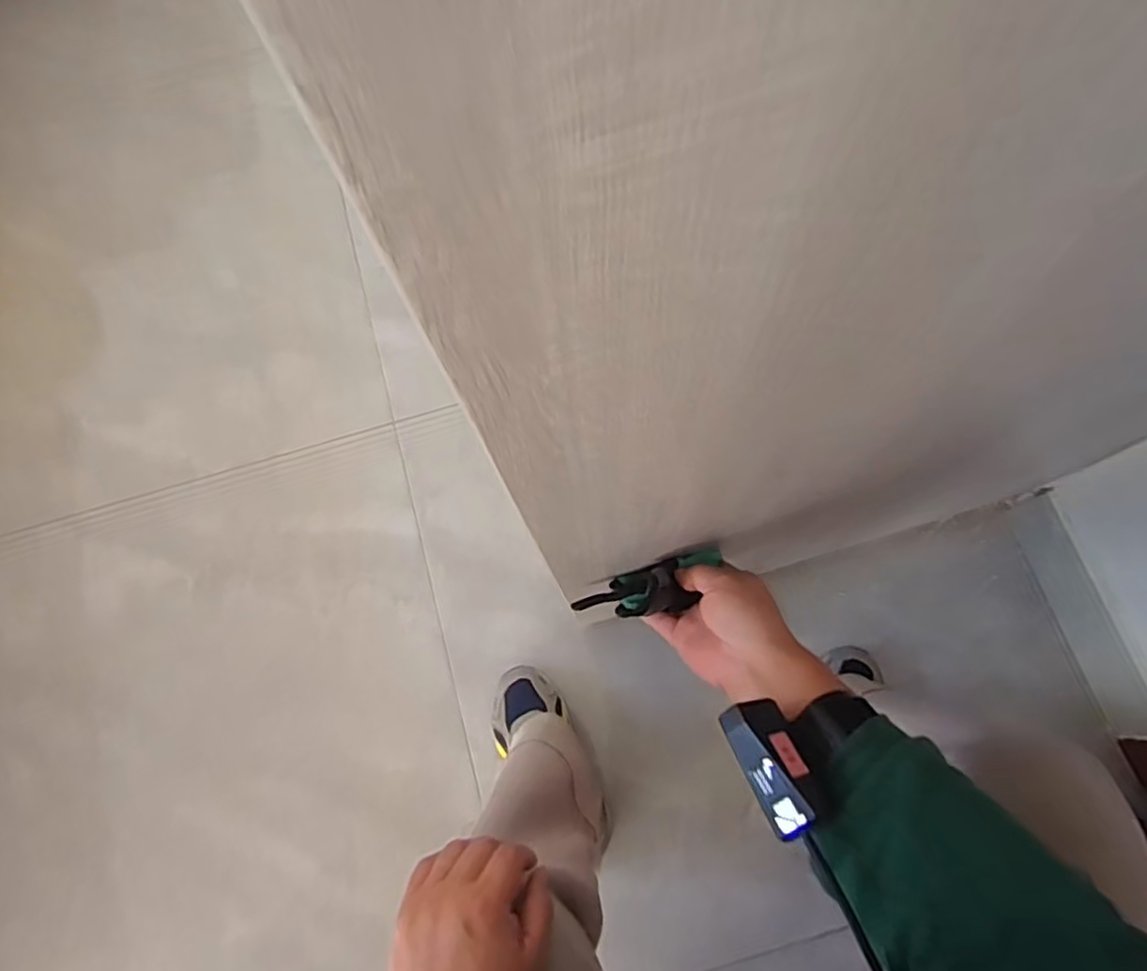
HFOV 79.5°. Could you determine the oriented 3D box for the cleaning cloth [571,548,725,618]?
[{"bbox_3d":[0.063,0.079,0.528,0.122,0.055,0.036,-18,73,-4],"label":"cleaning cloth"}]

